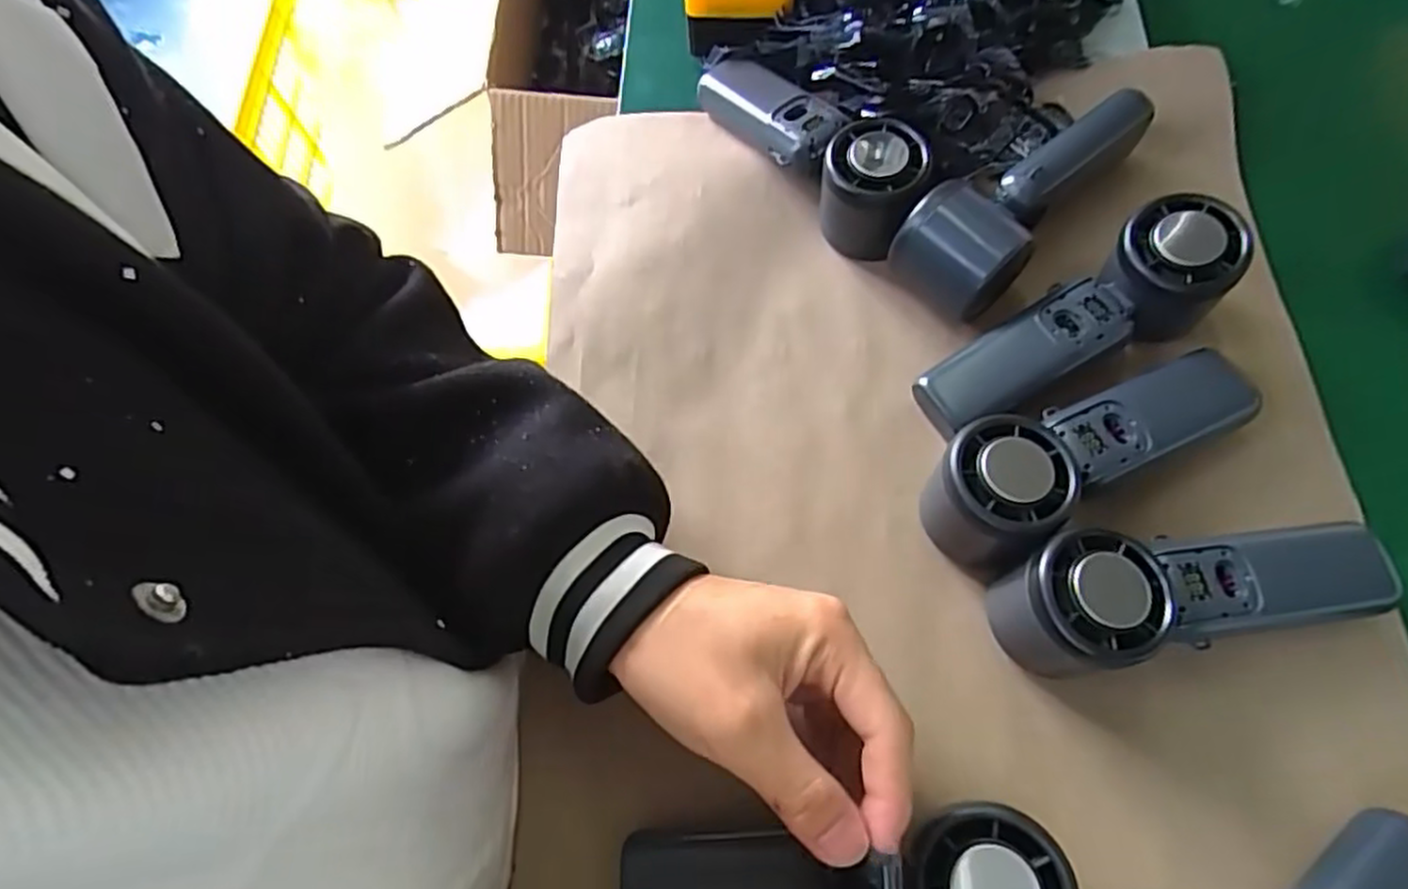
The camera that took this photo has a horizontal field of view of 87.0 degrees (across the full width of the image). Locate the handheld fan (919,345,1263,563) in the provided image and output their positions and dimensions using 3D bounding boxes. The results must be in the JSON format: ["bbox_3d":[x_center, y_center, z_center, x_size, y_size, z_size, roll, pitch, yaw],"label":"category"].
[{"bbox_3d":[0.179,0.000,0.347,0.169,0.059,0.053,-29,68,-8],"label":"handheld fan"}]

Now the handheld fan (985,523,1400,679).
[{"bbox_3d":[0.209,0.061,0.317,0.173,0.061,0.054,-12,66,0],"label":"handheld fan"}]

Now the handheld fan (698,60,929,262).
[{"bbox_3d":[0.061,-0.176,0.427,0.049,0.058,0.176,-34,68,-9],"label":"handheld fan"}]

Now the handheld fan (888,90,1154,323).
[{"bbox_3d":[0.172,-0.132,0.405,0.167,0.059,0.059,-42,70,-13],"label":"handheld fan"}]

